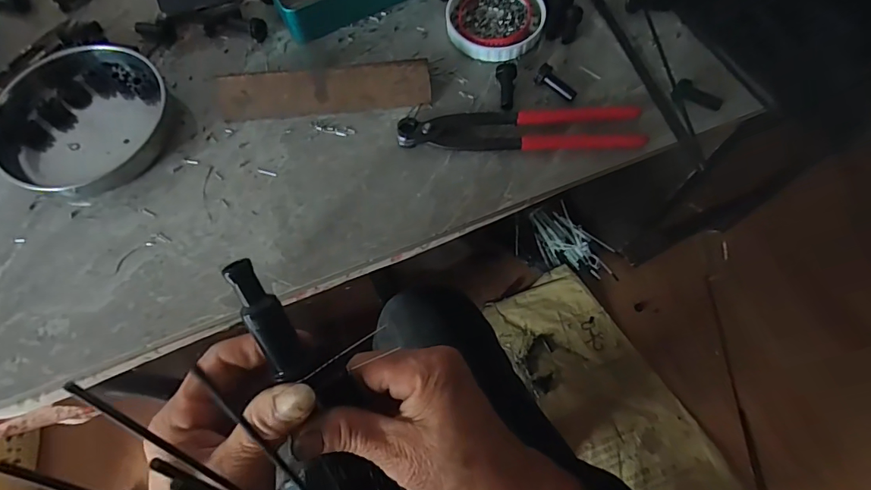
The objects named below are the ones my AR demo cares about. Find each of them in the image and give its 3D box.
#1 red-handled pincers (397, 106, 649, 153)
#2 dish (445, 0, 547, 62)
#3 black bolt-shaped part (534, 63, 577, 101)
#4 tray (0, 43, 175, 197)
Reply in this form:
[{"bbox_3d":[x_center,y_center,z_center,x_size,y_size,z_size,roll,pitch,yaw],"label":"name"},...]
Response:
[{"bbox_3d":[0.069,-0.096,0.378,0.194,0.014,0.038,0,68,2],"label":"red-handled pincers"},{"bbox_3d":[0.052,-0.208,0.423,0.084,0.016,0.090,-1,68,2],"label":"dish"},{"bbox_3d":[0.103,-0.137,0.395,0.038,0.013,0.012,39,74,0],"label":"black bolt-shaped part"},{"bbox_3d":[-0.301,-0.114,0.391,0.133,0.032,0.144,-1,68,2],"label":"tray"}]

